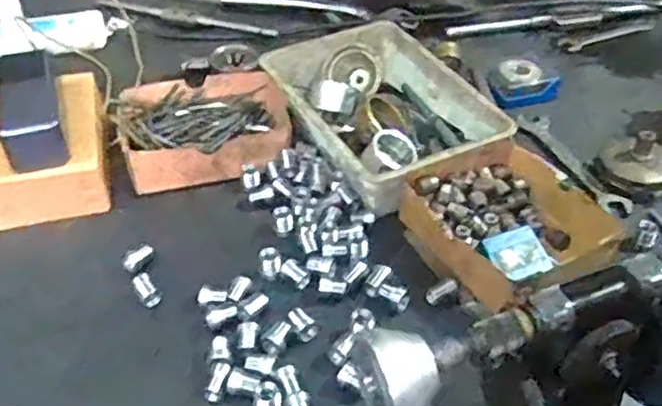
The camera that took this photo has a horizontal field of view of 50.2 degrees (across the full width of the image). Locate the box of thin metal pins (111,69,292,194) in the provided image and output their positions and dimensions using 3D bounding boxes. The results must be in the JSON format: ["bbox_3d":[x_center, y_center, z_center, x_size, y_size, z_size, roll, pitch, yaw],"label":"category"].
[{"bbox_3d":[-0.130,-0.079,0.743,0.178,0.044,0.138,-11,44,-12],"label":"box of thin metal pins"}]

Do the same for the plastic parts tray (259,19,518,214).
[{"bbox_3d":[0.061,-0.098,0.764,0.194,0.067,0.247,-20,46,-21],"label":"plastic parts tray"}]

